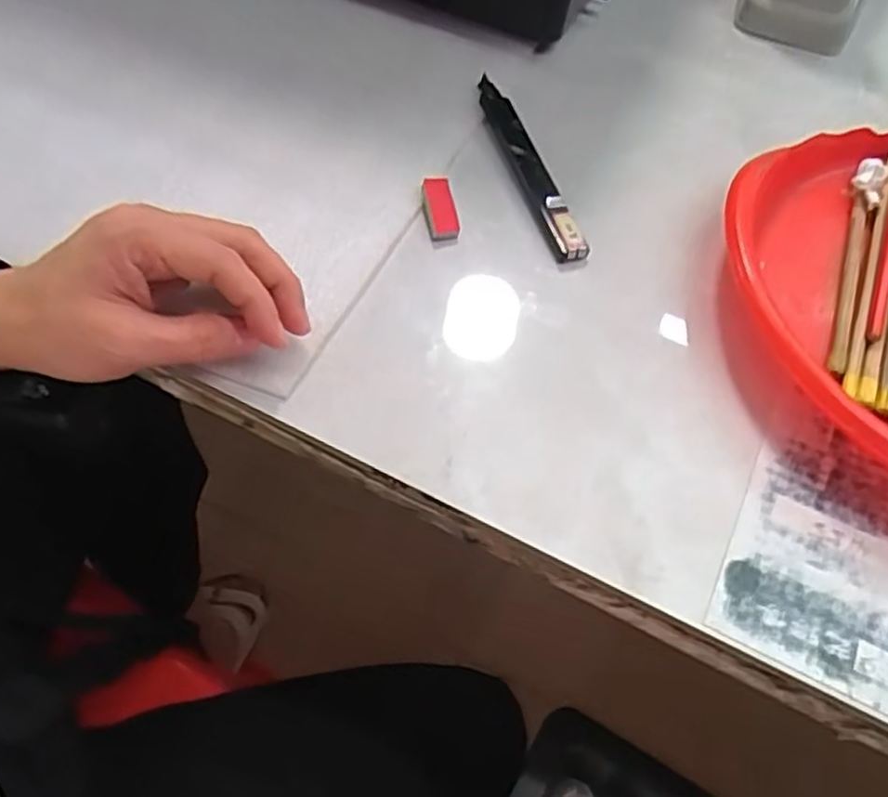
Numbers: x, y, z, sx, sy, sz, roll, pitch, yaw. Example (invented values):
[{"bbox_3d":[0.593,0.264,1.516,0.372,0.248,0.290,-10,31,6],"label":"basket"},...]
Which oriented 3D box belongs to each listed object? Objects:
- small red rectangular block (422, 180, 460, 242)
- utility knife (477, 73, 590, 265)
[{"bbox_3d":[-0.002,-0.095,0.368,0.014,0.006,0.033,-9,72,-7],"label":"small red rectangular block"},{"bbox_3d":[0.043,-0.127,0.393,0.016,0.008,0.139,-14,60,-10],"label":"utility knife"}]

